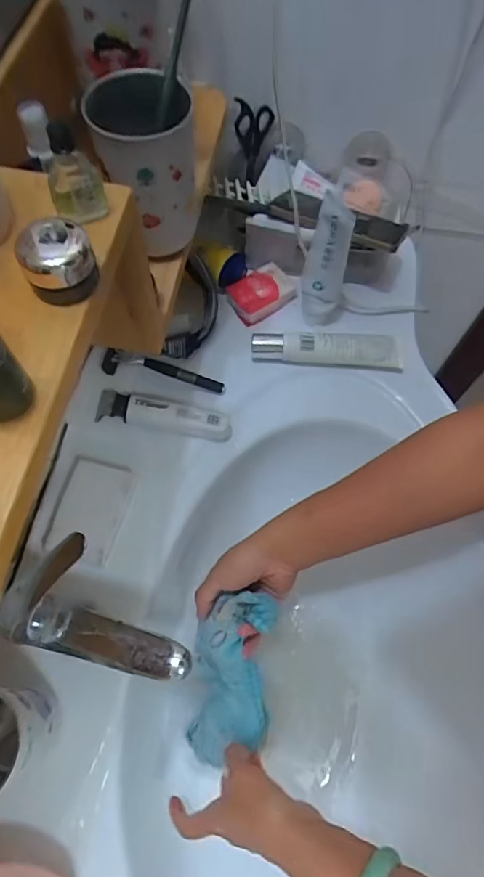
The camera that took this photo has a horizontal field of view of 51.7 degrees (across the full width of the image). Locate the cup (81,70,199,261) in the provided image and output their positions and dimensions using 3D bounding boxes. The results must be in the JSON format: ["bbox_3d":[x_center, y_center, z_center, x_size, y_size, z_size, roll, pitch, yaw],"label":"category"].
[{"bbox_3d":[-0.073,-0.215,0.391,0.069,0.105,0.085,-16,67,-8],"label":"cup"}]

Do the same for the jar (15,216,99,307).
[{"bbox_3d":[-0.092,-0.089,0.247,0.034,0.022,0.041,-30,70,-14],"label":"jar"}]

